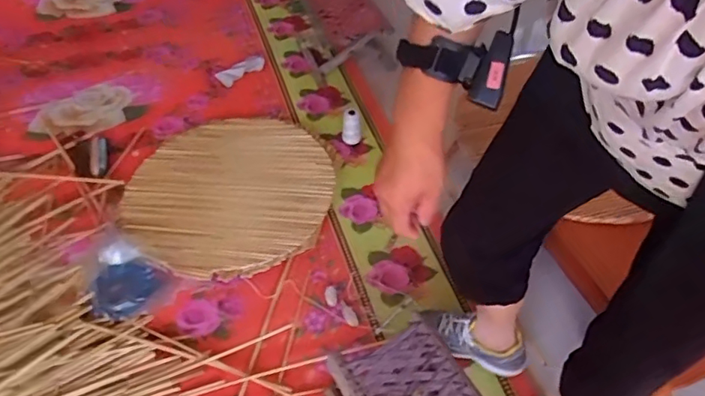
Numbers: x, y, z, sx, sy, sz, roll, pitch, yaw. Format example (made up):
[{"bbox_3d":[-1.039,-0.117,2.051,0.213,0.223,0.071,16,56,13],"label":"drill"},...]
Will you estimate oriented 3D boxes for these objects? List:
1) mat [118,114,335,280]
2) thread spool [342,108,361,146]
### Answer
[{"bbox_3d":[-0.310,-0.037,1.417,0.525,0.030,0.566,20,52,17],"label":"mat"},{"bbox_3d":[-0.002,-0.203,1.546,0.052,0.096,0.063,0,49,0],"label":"thread spool"}]

